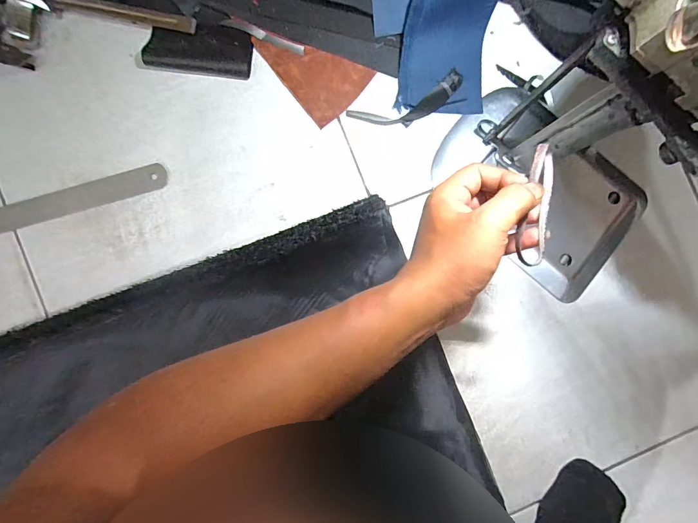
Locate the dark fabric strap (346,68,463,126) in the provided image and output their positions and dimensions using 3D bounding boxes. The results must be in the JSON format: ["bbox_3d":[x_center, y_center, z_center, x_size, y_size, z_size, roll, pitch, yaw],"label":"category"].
[{"bbox_3d":[0.074,-0.194,0.451,0.146,0.006,0.039,-23,89,-5],"label":"dark fabric strap"}]

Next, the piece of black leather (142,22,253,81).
[{"bbox_3d":[-0.177,-0.251,0.433,0.118,0.010,0.053,3,87,-4],"label":"piece of black leather"}]

